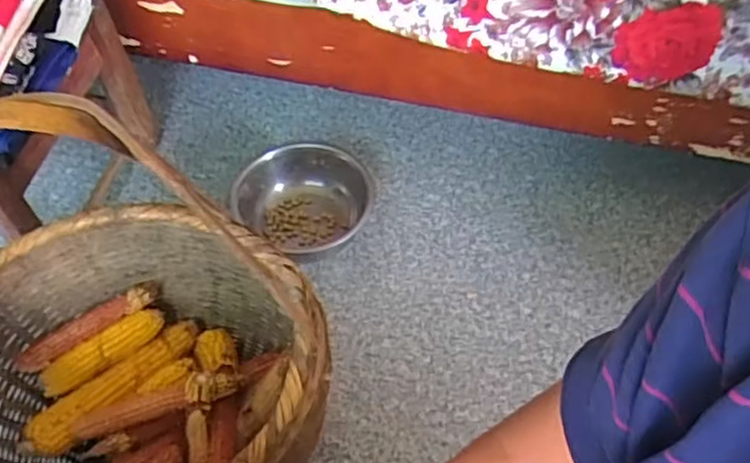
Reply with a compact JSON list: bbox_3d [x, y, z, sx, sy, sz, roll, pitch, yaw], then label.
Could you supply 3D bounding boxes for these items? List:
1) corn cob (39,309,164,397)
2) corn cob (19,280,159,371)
[{"bbox_3d":[-0.346,0.155,0.850,0.160,0.038,0.035,-35,60,-23],"label":"corn cob"},{"bbox_3d":[-0.362,0.119,0.849,0.181,0.036,0.028,-34,60,-23],"label":"corn cob"}]

